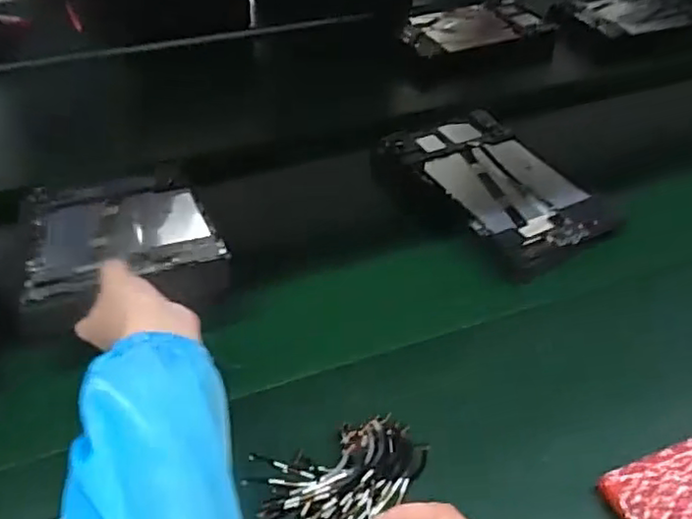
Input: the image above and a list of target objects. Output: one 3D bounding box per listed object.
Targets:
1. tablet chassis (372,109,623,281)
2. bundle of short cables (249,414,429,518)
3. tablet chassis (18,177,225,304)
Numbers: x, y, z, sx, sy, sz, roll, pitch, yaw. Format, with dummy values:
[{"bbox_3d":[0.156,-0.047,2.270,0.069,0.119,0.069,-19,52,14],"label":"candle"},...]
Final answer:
[{"bbox_3d":[0.157,-0.084,0.686,0.166,0.016,0.239,-23,48,-24],"label":"tablet chassis"},{"bbox_3d":[0.002,0.156,0.444,0.120,0.019,0.077,-14,45,-15],"label":"bundle of short cables"},{"bbox_3d":[-0.203,-0.032,0.571,0.146,0.006,0.205,-13,30,-18],"label":"tablet chassis"}]

